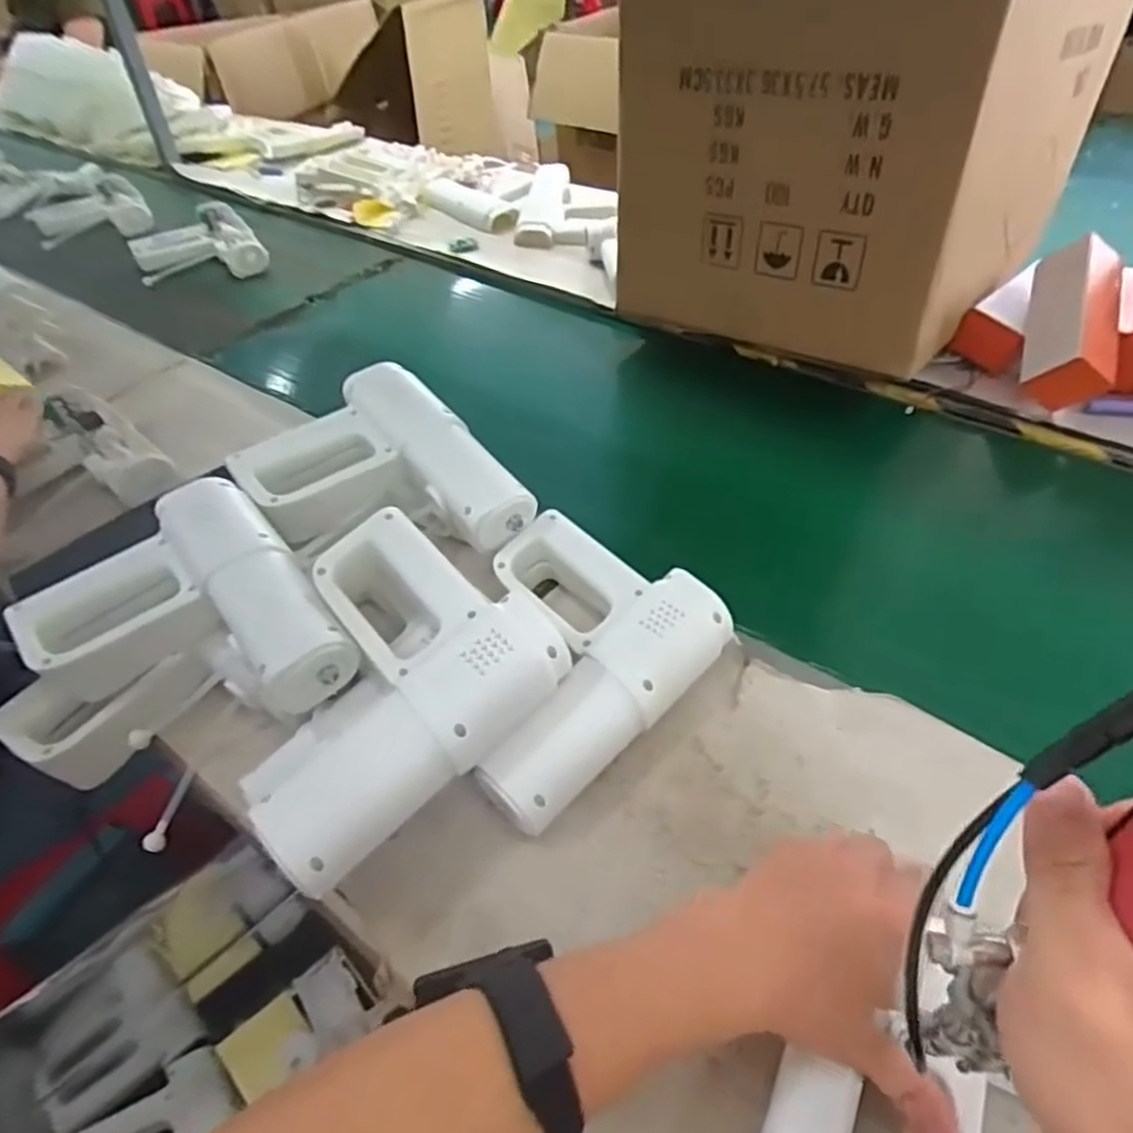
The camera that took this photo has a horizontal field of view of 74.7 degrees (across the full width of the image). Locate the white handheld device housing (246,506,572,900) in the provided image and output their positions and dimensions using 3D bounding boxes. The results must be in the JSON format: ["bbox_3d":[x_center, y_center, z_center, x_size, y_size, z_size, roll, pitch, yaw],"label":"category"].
[{"bbox_3d":[-0.132,0.079,0.492,0.181,0.068,0.210,31,56,31],"label":"white handheld device housing"}]

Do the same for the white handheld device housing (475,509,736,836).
[{"bbox_3d":[-0.010,0.067,0.561,0.209,0.070,0.185,-37,53,-27],"label":"white handheld device housing"}]

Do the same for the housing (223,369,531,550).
[{"bbox_3d":[-0.153,-0.063,0.630,0.181,0.093,0.219,-34,52,-25],"label":"housing"}]

